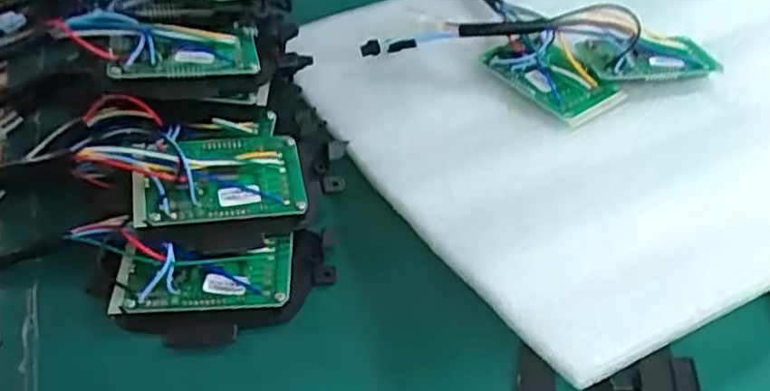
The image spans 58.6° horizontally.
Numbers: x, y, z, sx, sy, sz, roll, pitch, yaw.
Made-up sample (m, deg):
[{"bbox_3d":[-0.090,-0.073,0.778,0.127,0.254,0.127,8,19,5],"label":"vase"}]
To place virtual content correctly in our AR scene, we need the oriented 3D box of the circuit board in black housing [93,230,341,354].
[{"bbox_3d":[-0.081,0.043,0.319,0.109,0.015,0.058,-2,69,-4],"label":"circuit board in black housing"}]

